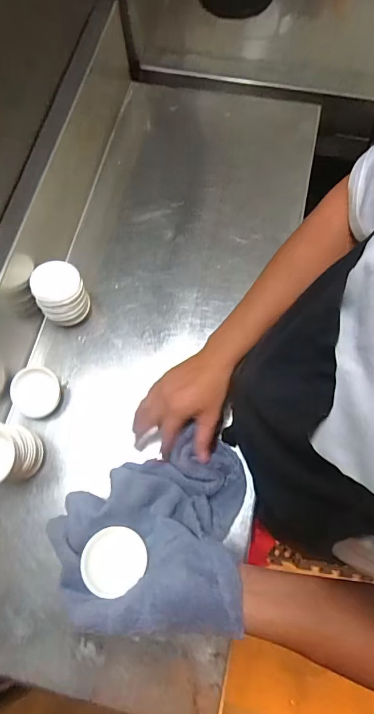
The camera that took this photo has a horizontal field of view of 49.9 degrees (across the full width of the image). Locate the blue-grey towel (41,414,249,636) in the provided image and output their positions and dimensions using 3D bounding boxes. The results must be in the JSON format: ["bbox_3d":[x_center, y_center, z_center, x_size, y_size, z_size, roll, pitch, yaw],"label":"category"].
[{"bbox_3d":[-0.042,0.197,0.496,0.218,0.142,0.212,9,72,4],"label":"blue-grey towel"}]

